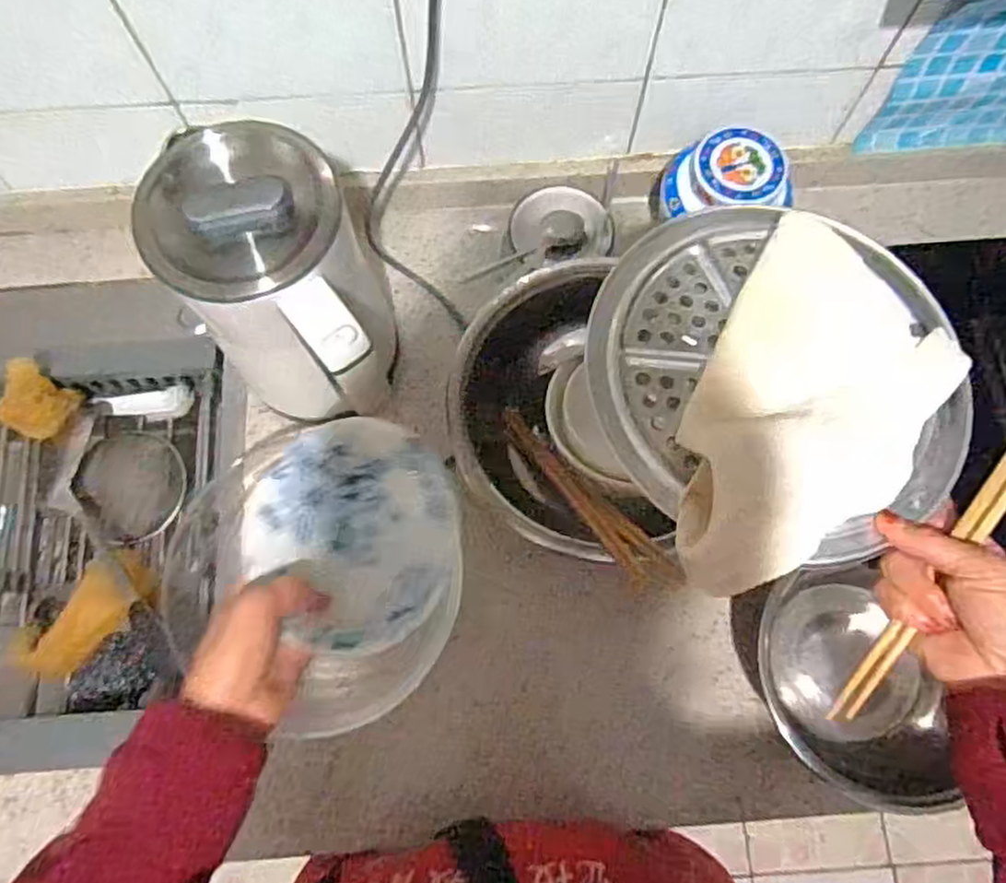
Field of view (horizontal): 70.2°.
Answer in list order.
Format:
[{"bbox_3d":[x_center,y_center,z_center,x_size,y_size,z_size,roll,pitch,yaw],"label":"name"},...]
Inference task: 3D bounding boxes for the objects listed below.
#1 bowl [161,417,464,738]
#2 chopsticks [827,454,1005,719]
[{"bbox_3d":[-0.109,0.080,0.432,0.170,0.059,0.171,0,73,0],"label":"bowl"},{"bbox_3d":[0.255,0.059,0.401,0.015,0.017,0.237,31,100,9],"label":"chopsticks"}]

